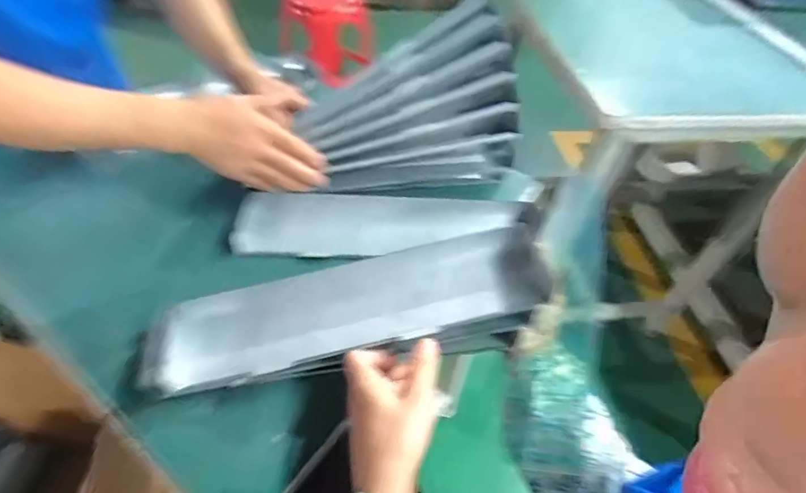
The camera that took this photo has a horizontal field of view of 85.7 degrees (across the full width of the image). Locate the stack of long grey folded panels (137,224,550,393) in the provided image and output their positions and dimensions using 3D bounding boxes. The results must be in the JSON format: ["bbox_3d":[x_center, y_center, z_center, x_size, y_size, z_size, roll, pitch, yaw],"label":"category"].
[{"bbox_3d":[-0.046,0.052,0.381,0.346,0.025,0.081,-14,50,-4],"label":"stack of long grey folded panels"}]

